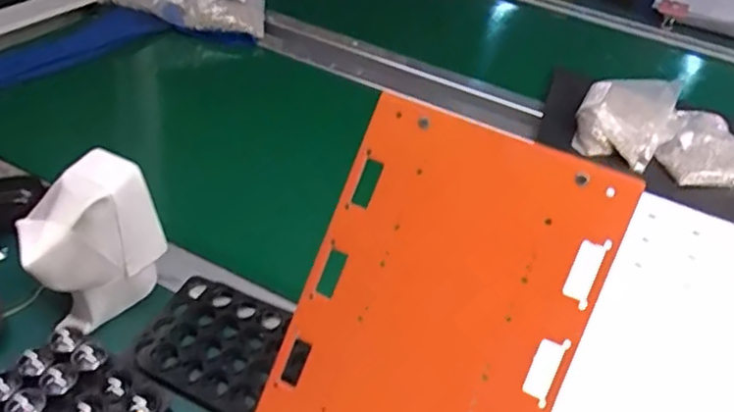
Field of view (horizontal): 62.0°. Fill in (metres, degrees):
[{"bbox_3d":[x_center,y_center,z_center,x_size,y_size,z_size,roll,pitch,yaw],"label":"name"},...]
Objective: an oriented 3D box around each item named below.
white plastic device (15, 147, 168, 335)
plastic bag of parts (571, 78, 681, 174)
[{"bbox_3d":[-0.212,0.032,0.475,0.100,0.122,0.060,-25,49,-34],"label":"white plastic device"},{"bbox_3d":[0.340,-0.115,0.802,0.117,0.057,0.161,25,42,20],"label":"plastic bag of parts"}]

